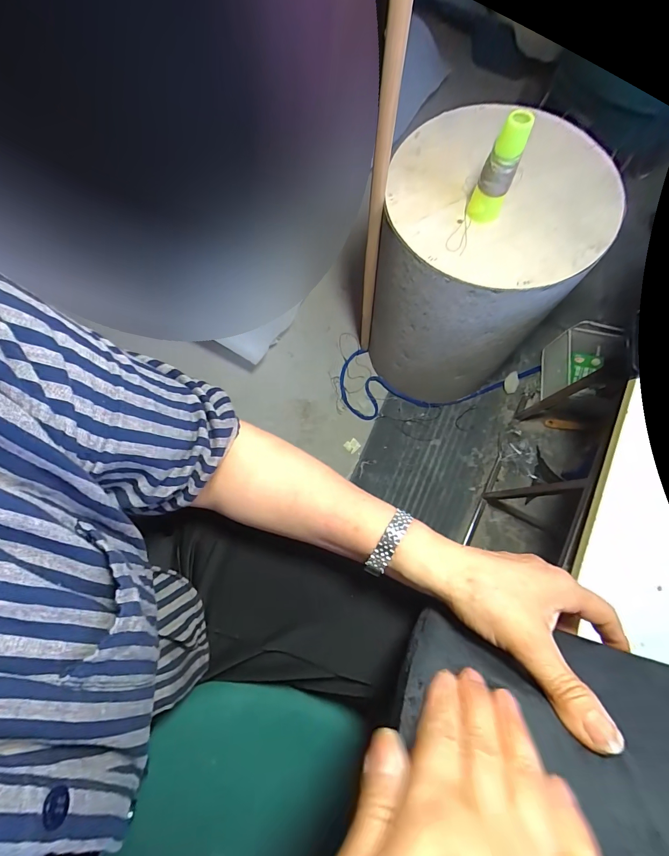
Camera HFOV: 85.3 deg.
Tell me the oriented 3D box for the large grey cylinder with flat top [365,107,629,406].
[{"bbox_3d":[0.194,-0.213,0.613,0.262,0.480,0.201,13,76,3],"label":"large grey cylinder with flat top"}]

